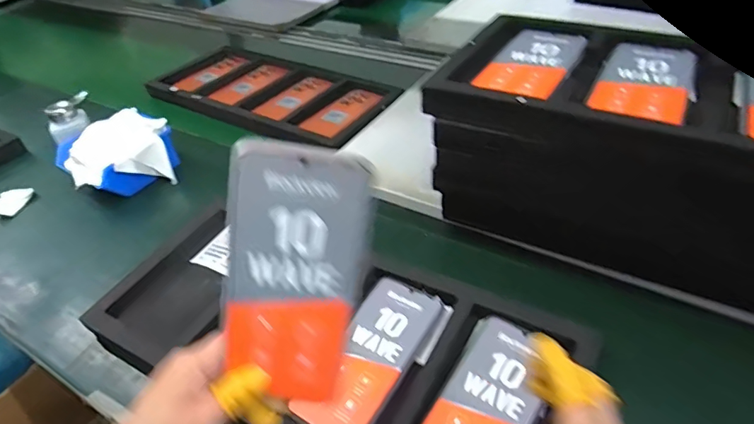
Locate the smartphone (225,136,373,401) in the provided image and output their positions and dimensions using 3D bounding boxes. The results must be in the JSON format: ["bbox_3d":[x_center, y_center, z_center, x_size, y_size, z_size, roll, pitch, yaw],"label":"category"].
[{"bbox_3d":[-0.051,0.041,0.284,0.076,0.166,0.012,8,18,-4],"label":"smartphone"}]

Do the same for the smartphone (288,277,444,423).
[{"bbox_3d":[-0.005,0.134,0.446,0.072,0.006,0.168,20,46,26],"label":"smartphone"}]

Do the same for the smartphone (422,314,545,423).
[{"bbox_3d":[0.093,0.167,0.399,0.076,0.008,0.169,22,50,28],"label":"smartphone"}]

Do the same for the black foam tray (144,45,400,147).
[{"bbox_3d":[-0.213,-0.226,0.906,0.491,0.033,0.232,21,47,27],"label":"black foam tray"}]

